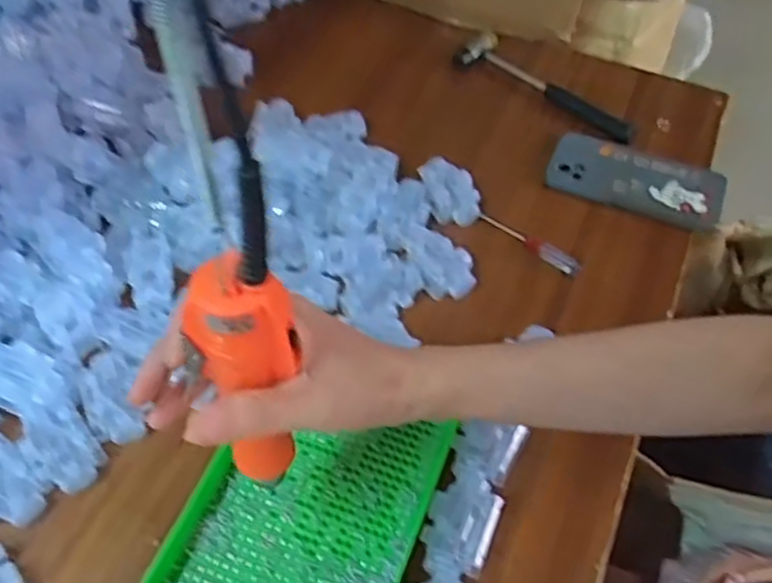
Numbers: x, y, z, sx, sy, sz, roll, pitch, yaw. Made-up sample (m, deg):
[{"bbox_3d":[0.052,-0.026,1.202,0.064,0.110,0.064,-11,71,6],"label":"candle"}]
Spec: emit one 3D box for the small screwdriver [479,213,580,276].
[{"bbox_3d":[0.129,-0.045,0.658,0.100,0.012,0.016,35,60,21],"label":"small screwdriver"}]

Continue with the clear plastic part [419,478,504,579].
[{"bbox_3d":[0.050,0.159,0.494,0.046,0.020,0.066,20,56,12],"label":"clear plastic part"}]

